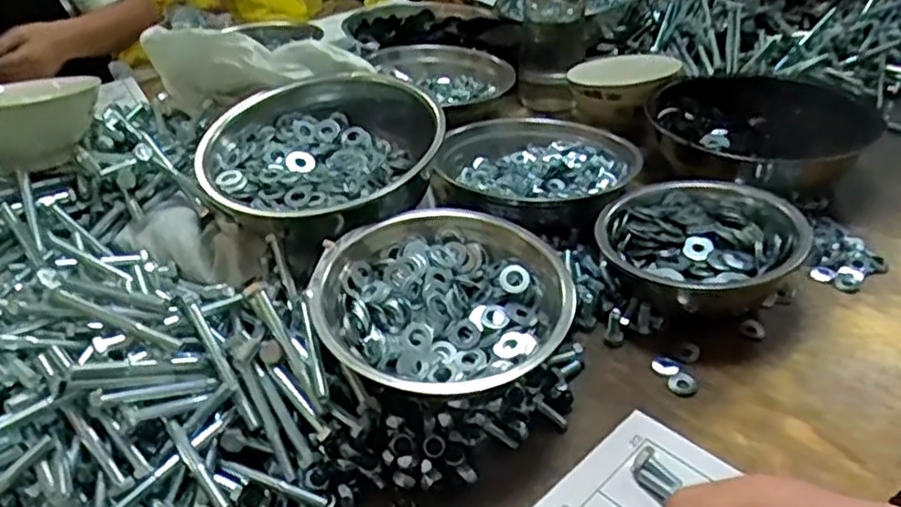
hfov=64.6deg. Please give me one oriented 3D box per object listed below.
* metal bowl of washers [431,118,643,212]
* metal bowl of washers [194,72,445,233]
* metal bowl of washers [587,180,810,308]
[{"bbox_3d":[0.088,-0.097,0.777,0.195,0.048,0.214,-2,36,2],"label":"metal bowl of washers"},{"bbox_3d":[-0.120,-0.095,0.654,0.205,0.073,0.188,-2,36,2],"label":"metal bowl of washers"},{"bbox_3d":[0.227,-0.002,0.649,0.162,0.068,0.159,-2,36,2],"label":"metal bowl of washers"}]

